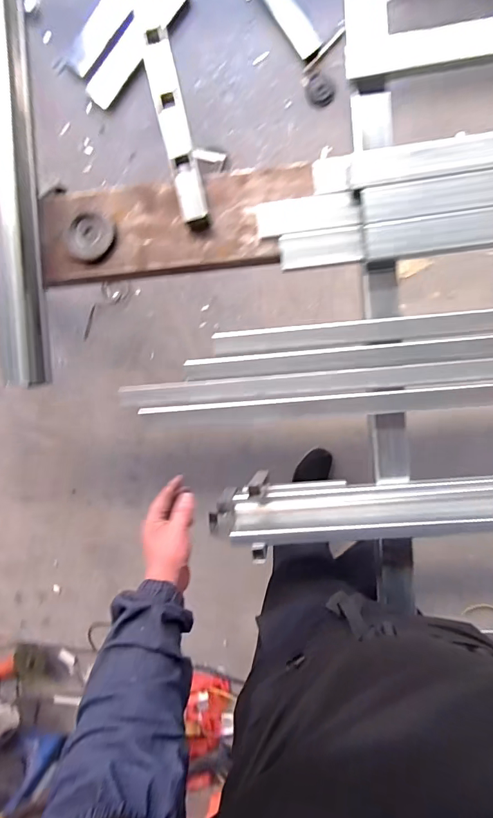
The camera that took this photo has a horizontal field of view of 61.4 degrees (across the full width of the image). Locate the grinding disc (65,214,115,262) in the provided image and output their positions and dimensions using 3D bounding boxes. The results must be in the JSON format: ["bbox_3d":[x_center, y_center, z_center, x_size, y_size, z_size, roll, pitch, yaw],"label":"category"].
[{"bbox_3d":[-0.270,-0.297,0.711,0.074,0.009,0.078,0,92,6],"label":"grinding disc"}]

